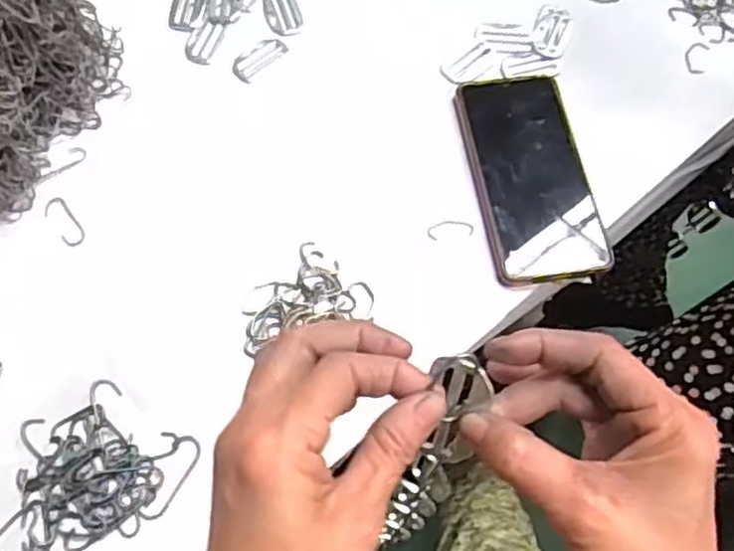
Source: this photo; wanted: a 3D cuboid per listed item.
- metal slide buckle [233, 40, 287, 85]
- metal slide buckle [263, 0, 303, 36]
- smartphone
[{"bbox_3d":[-0.085,-0.172,0.564,0.025,0.004,0.047,40,70,16],"label":"metal slide buckle"},{"bbox_3d":[-0.069,-0.214,0.581,0.029,0.004,0.044,-19,67,-10],"label":"metal slide buckle"},{"bbox_3d":[0.118,-0.076,0.520,0.082,0.013,0.167,-7,65,-5],"label":"smartphone"}]

